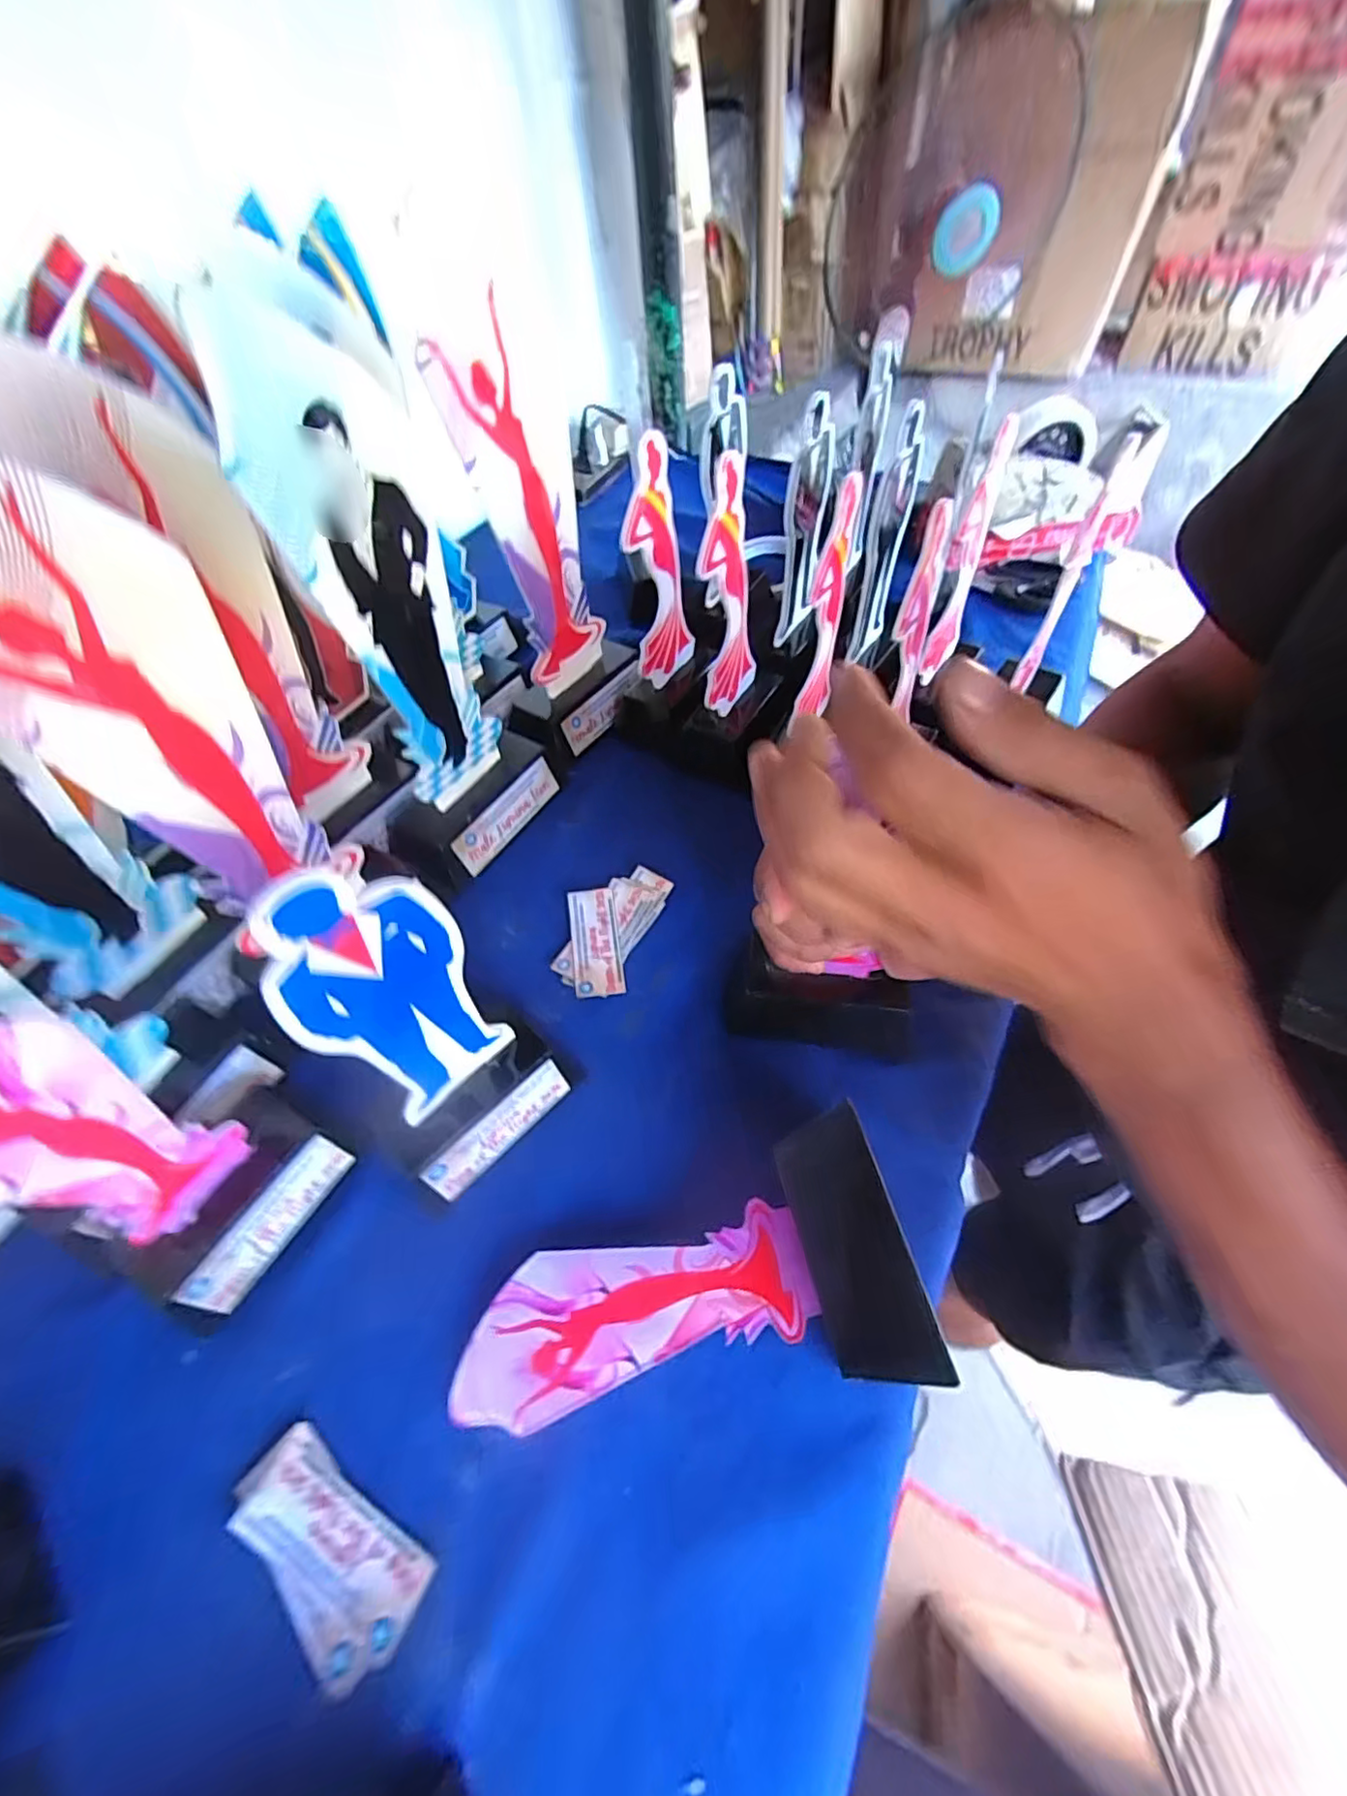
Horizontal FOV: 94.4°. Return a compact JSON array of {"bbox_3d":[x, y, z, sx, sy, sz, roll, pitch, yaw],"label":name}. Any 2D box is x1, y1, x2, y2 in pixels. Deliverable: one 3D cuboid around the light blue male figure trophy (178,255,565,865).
[{"bbox_3d":[-0.148,-0.147,0.356,0.046,0.302,0.122,19,62,19],"label":"light blue male figure trophy"}]

